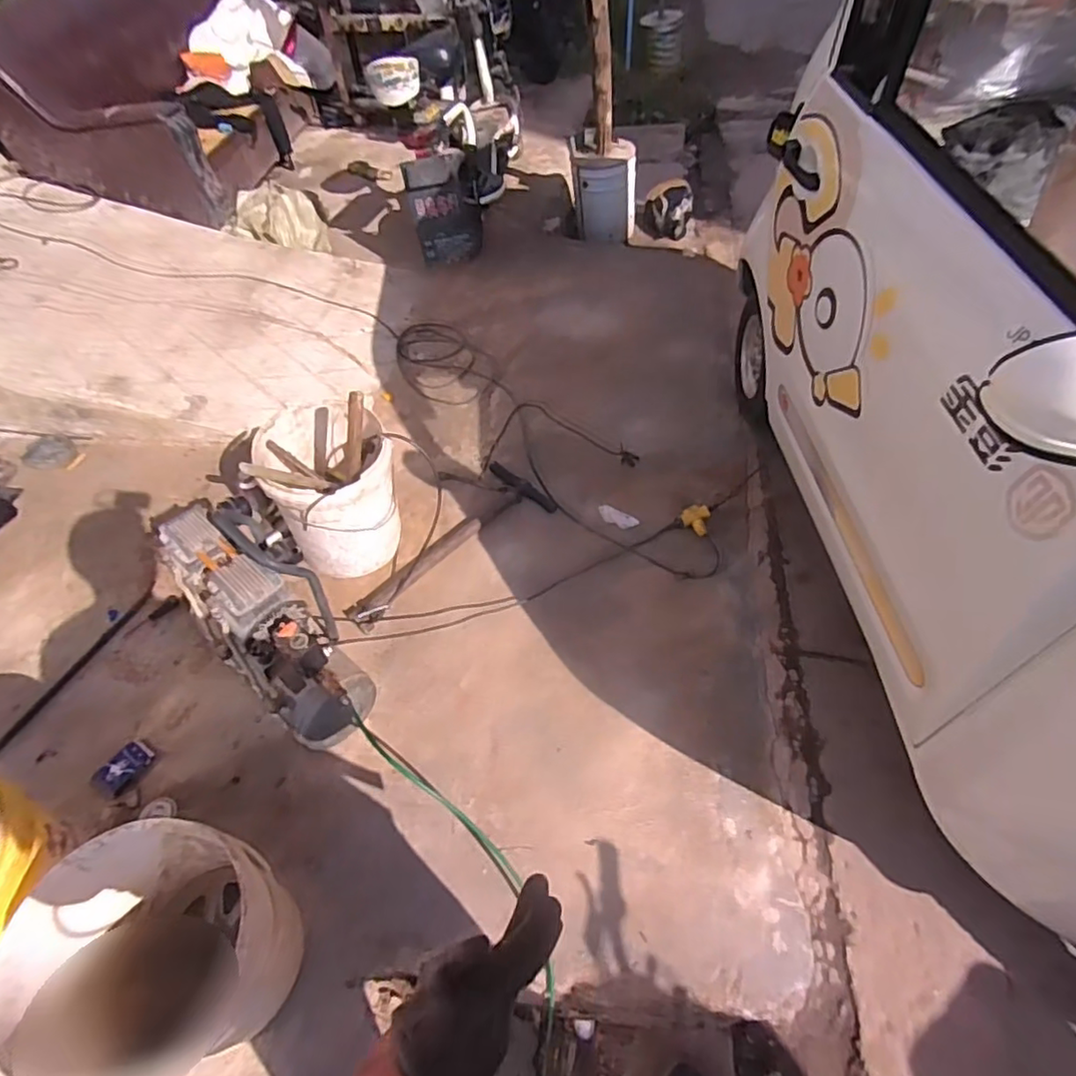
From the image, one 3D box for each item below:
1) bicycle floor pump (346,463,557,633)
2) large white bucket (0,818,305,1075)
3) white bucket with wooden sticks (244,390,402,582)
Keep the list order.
[{"bbox_3d":[-0.239,0.020,1.669,0.238,0.055,0.660,31,61,25],"label":"bicycle floor pump"},{"bbox_3d":[-0.598,0.662,0.948,0.380,0.351,0.327,-16,53,-7],"label":"large white bucket"},{"bbox_3d":[-0.519,-0.149,1.513,0.302,0.479,0.312,-17,56,-12],"label":"white bucket with wooden sticks"}]

